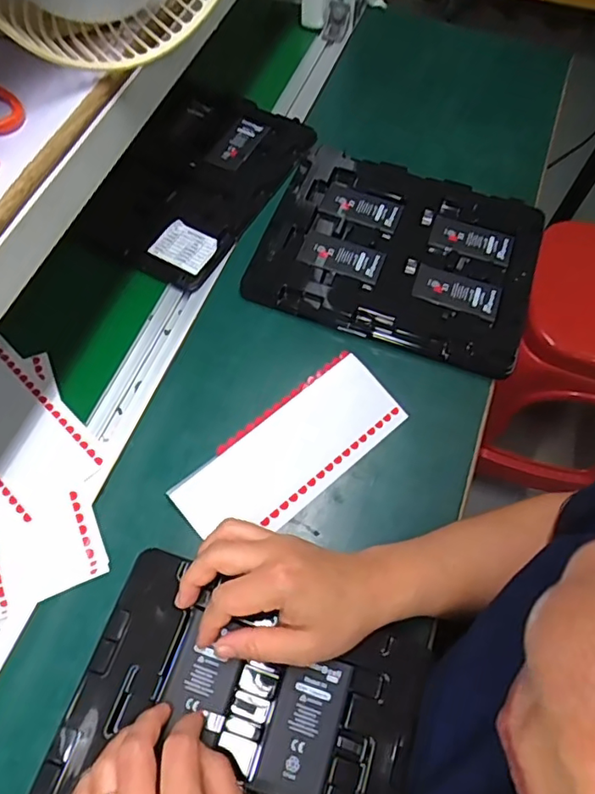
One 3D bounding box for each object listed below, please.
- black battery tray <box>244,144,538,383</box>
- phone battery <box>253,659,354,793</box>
[{"bbox_3d":[0.108,-0.154,0.603,0.275,0.029,0.213,18,64,7],"label":"black battery tray"},{"bbox_3d":[0.005,0.213,0.368,0.043,0.004,0.083,18,64,5],"label":"phone battery"}]

